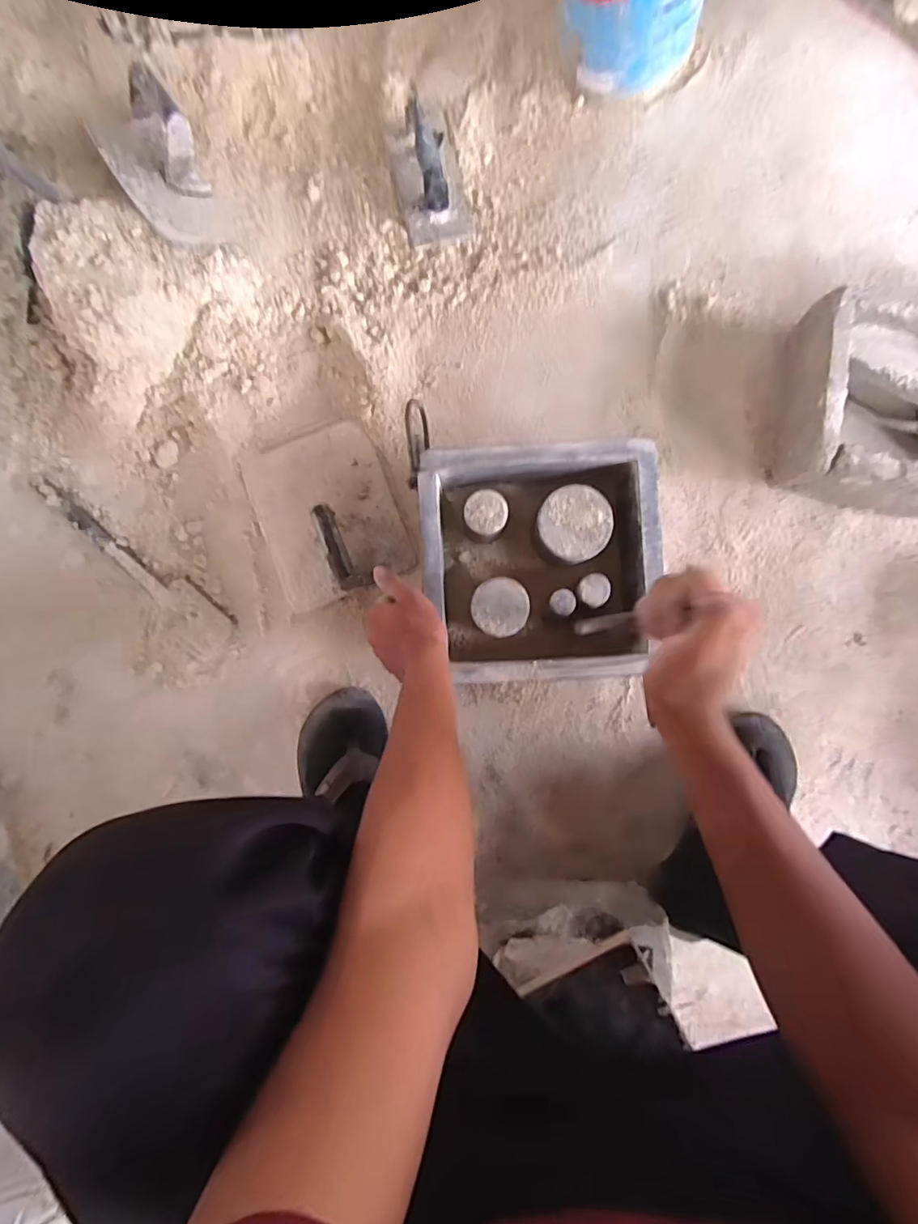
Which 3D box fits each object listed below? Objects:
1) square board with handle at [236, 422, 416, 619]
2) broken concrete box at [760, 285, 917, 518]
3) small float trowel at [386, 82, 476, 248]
[{"bbox_3d":[-0.164,-0.122,0.642,0.168,0.055,0.207,-21,89,1],"label":"square board with handle"},{"bbox_3d":[0.478,-0.228,0.608,0.195,0.098,0.210,7,90,1],"label":"broken concrete box"},{"bbox_3d":[-0.039,-0.560,0.664,0.083,0.068,0.178,-13,89,1],"label":"small float trowel"}]

